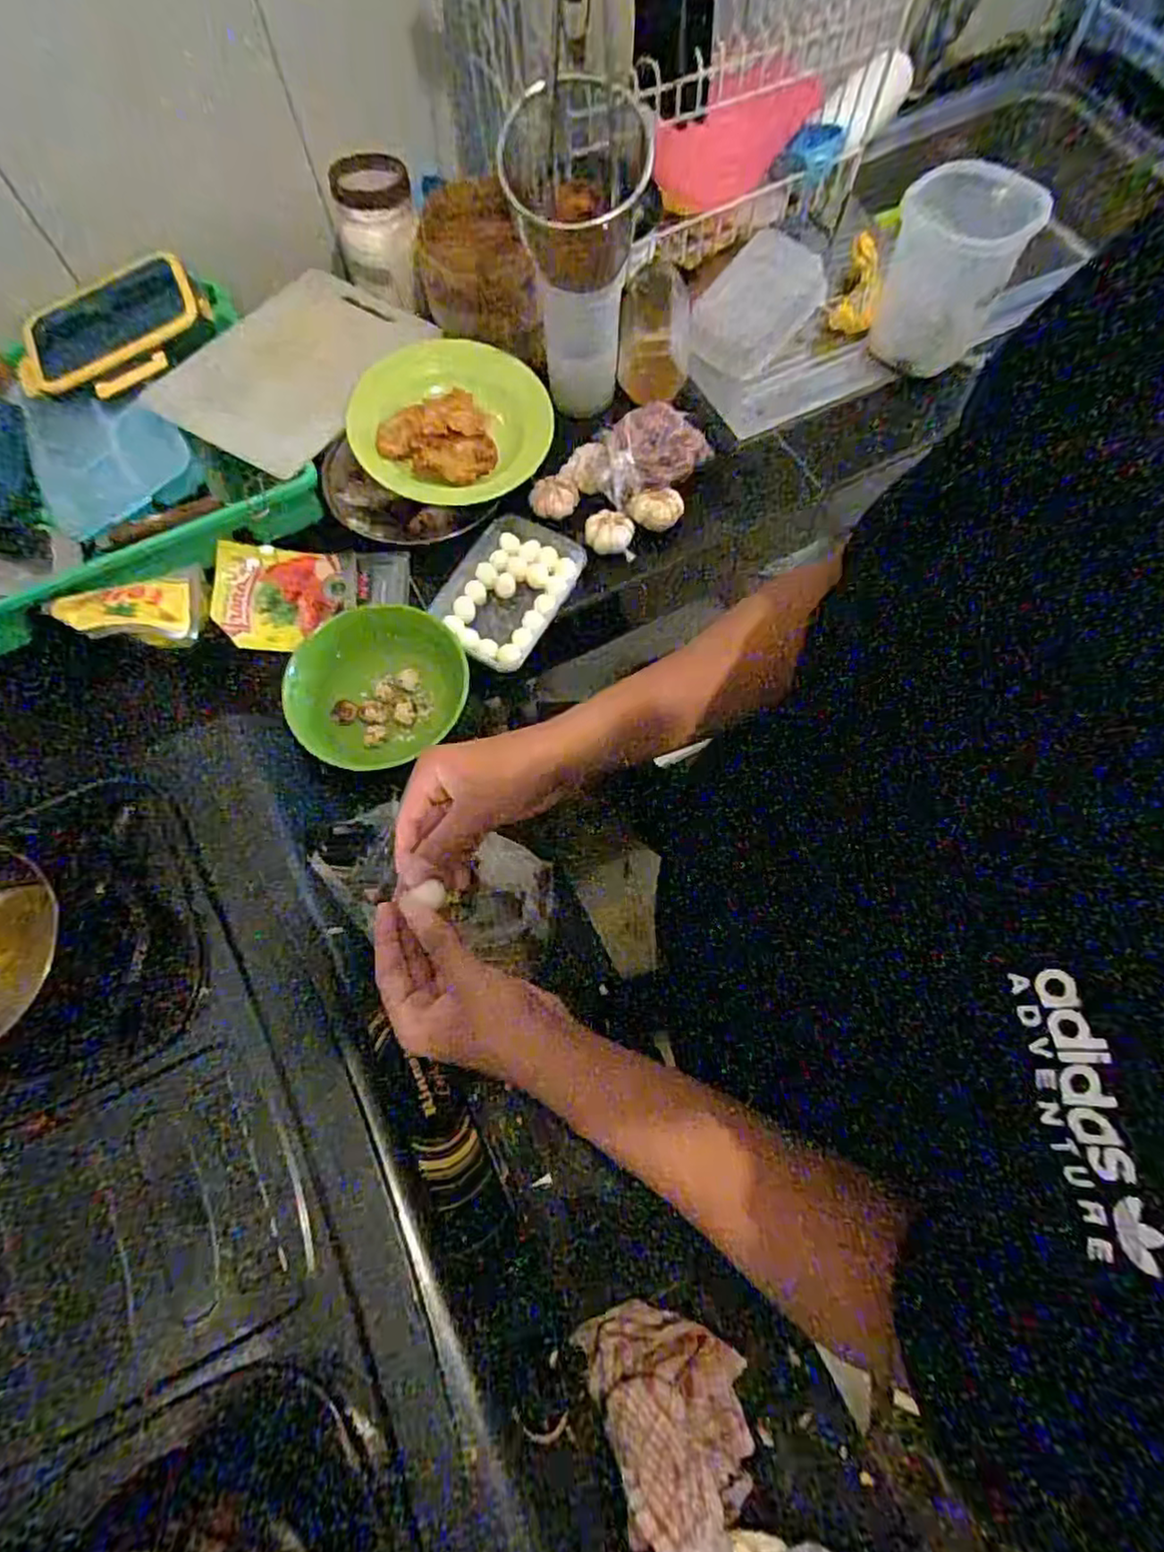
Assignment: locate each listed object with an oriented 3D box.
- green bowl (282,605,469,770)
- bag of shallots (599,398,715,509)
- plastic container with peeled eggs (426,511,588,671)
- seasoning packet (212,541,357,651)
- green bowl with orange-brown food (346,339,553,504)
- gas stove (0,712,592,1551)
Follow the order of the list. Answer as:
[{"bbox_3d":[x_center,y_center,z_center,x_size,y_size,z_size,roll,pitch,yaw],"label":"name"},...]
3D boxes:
[{"bbox_3d":[-0.204,-0.090,0.674,0.143,0.061,0.178,35,75,12],"label":"green bowl"},{"bbox_3d":[0.073,-0.354,0.741,0.133,0.061,0.065,-35,74,-11],"label":"bag of shallots"},{"bbox_3d":[-0.085,-0.199,0.740,0.123,0.044,0.162,30,74,11],"label":"plastic container with peeled eggs"},{"bbox_3d":[-0.328,-0.196,0.748,0.144,0.009,0.115,2,86,-8],"label":"seasoning packet"},{"bbox_3d":[-0.141,-0.393,0.742,0.212,0.040,0.192,-10,71,-3],"label":"green bowl with orange-brown food"},{"bbox_3d":[-0.266,0.282,0.487,0.328,0.123,0.649,-23,72,-7],"label":"gas stove"}]

